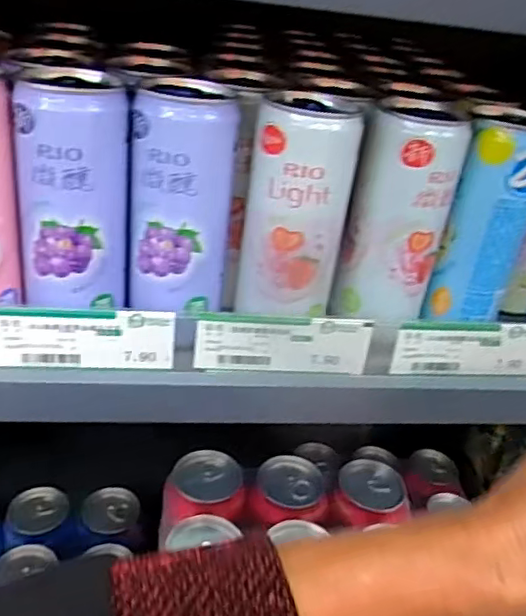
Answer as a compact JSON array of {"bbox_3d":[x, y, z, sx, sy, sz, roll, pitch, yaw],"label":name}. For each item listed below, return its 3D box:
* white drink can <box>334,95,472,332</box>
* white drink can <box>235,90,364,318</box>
[{"bbox_3d":[0.083,-0.051,0.375,0.056,0.126,0.061,16,32,14],"label":"white drink can"},{"bbox_3d":[0.019,-0.058,0.359,0.061,0.114,0.057,8,31,1],"label":"white drink can"}]

